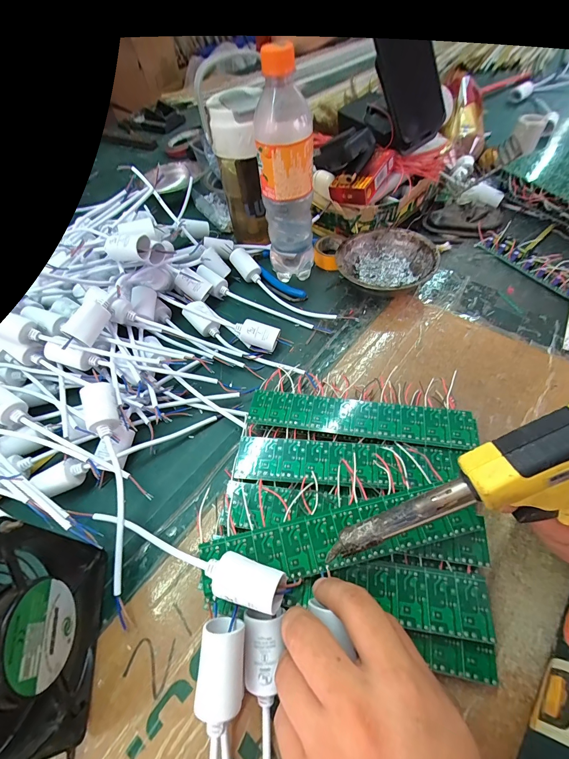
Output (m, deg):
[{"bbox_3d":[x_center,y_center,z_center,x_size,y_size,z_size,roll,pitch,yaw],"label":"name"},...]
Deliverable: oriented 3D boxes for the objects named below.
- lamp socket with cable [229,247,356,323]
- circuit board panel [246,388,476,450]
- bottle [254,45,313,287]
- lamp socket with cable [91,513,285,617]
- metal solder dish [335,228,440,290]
[{"bbox_3d":[0.002,-0.120,0.442,0.204,0.032,0.029,37,66,26],"label":"lamp socket with cable"},{"bbox_3d":[0.067,0.036,0.310,0.201,0.004,0.039,6,56,11],"label":"circuit board panel"},{"bbox_3d":[0.002,-0.231,0.394,0.058,0.238,0.074,-3,55,3],"label":"bottle"},{"bbox_3d":[-0.084,0.130,0.255,0.183,0.022,0.026,6,55,28],"label":"lamp socket with cable"},{"bbox_3d":[0.131,-0.149,0.442,0.119,0.041,0.124,-2,56,3],"label":"metal solder dish"}]

